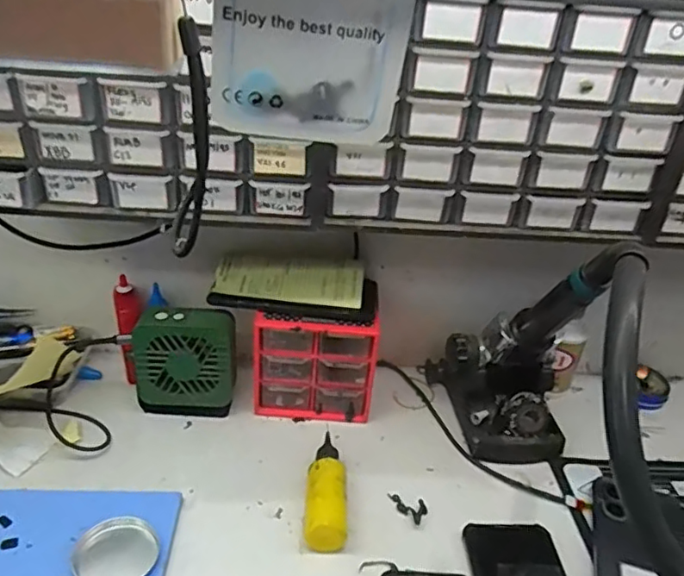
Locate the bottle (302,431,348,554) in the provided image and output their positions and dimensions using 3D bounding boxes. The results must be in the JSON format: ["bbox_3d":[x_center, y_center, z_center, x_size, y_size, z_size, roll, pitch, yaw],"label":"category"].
[{"bbox_3d":[-0.013,0.183,0.542,0.038,0.039,0.127,5,31,-1],"label":"bottle"}]

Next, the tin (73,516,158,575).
[{"bbox_3d":[-0.179,0.210,0.458,0.059,0.008,0.062,4,31,-2],"label":"tin"}]

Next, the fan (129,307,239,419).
[{"bbox_3d":[-0.161,0.078,0.602,0.103,0.112,0.046,2,31,-5],"label":"fan"}]

